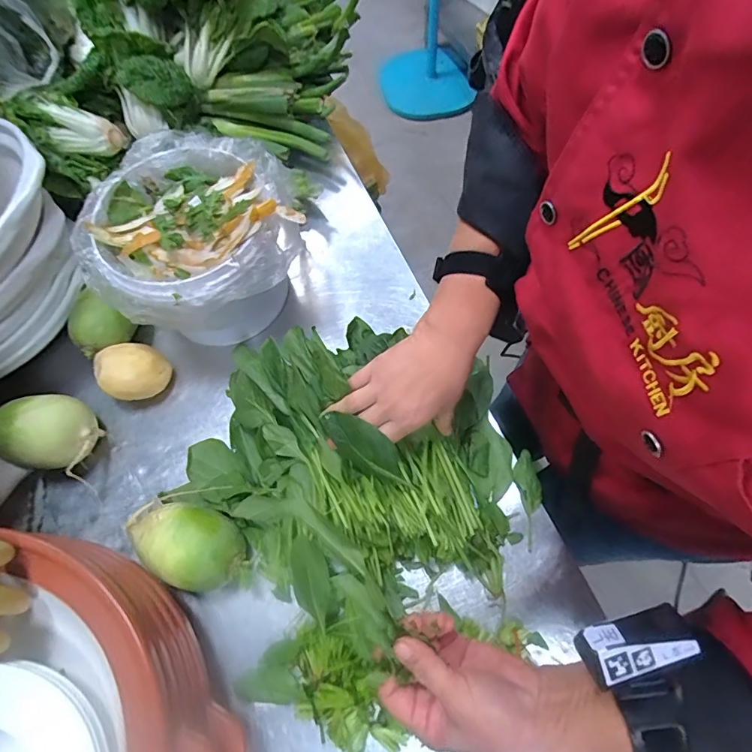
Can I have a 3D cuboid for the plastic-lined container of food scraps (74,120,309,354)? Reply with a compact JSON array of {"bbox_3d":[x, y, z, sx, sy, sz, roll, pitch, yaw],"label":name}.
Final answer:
[{"bbox_3d":[-0.206,-0.162,0.569,0.232,0.146,0.235,-1,67,2],"label":"plastic-lined container of food scraps"}]

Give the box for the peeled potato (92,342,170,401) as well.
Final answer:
[{"bbox_3d":[-0.300,-0.004,0.579,0.073,0.064,0.071,-1,67,2],"label":"peeled potato"}]

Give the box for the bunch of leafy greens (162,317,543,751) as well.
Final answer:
[{"bbox_3d":[-0.032,0.129,0.490,0.364,0.121,0.373,-1,67,2],"label":"bunch of leafy greens"}]

